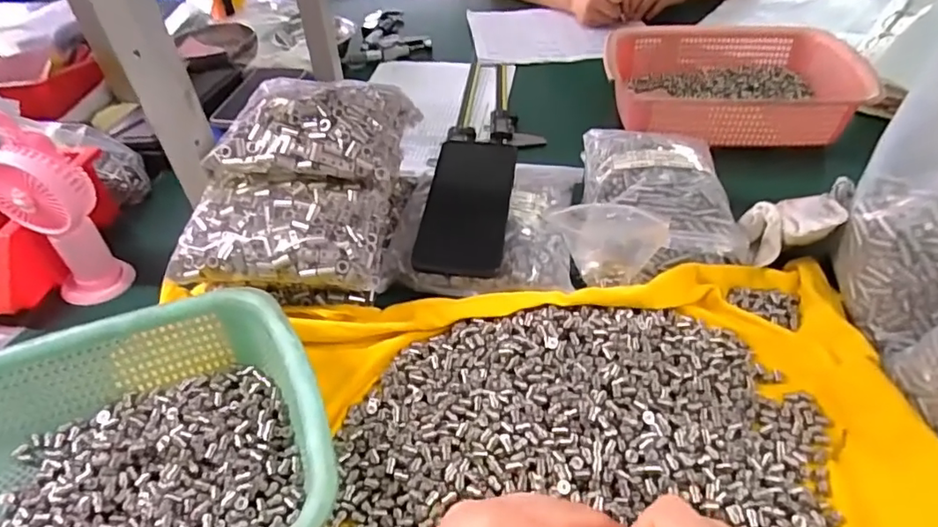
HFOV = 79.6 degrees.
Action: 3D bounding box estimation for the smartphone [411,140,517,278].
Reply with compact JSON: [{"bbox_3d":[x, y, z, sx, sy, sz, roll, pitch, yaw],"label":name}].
[{"bbox_3d":[0.000,-0.056,0.528,0.077,0.011,0.153,10,61,1],"label":"smartphone"}]

